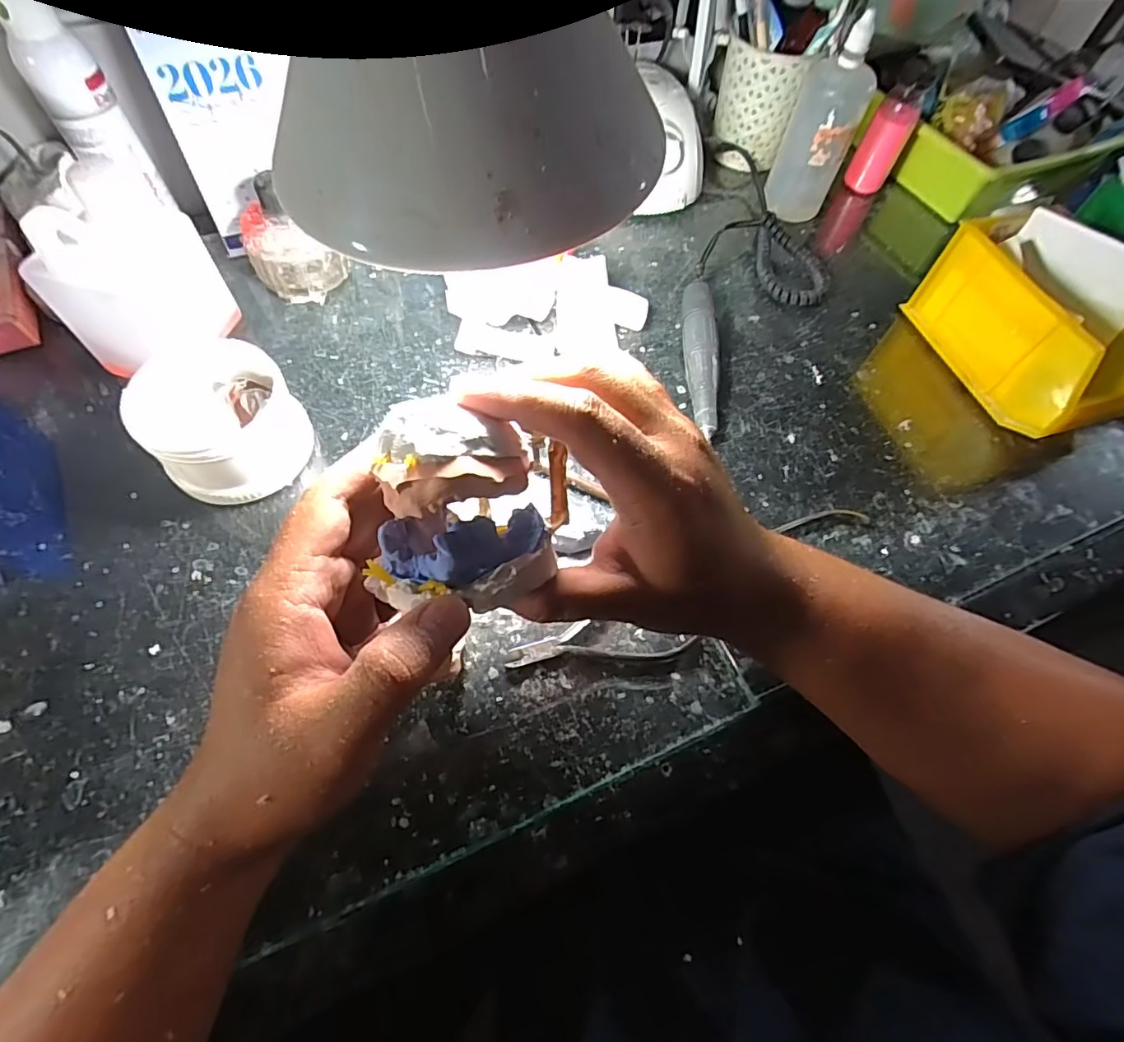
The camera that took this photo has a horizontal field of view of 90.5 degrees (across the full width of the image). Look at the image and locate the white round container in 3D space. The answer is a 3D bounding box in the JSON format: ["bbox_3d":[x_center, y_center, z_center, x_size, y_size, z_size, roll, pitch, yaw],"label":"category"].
[{"bbox_3d":[-0.232,-0.070,0.382,0.090,0.061,0.109,-36,69,-20],"label":"white round container"}]

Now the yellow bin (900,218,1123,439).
[{"bbox_3d":[0.387,-0.158,0.451,0.099,0.094,0.172,-13,63,-11],"label":"yellow bin"}]

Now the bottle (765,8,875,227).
[{"bbox_3d":[0.245,-0.369,0.527,0.061,0.146,0.062,-7,62,-7],"label":"bottle"}]

